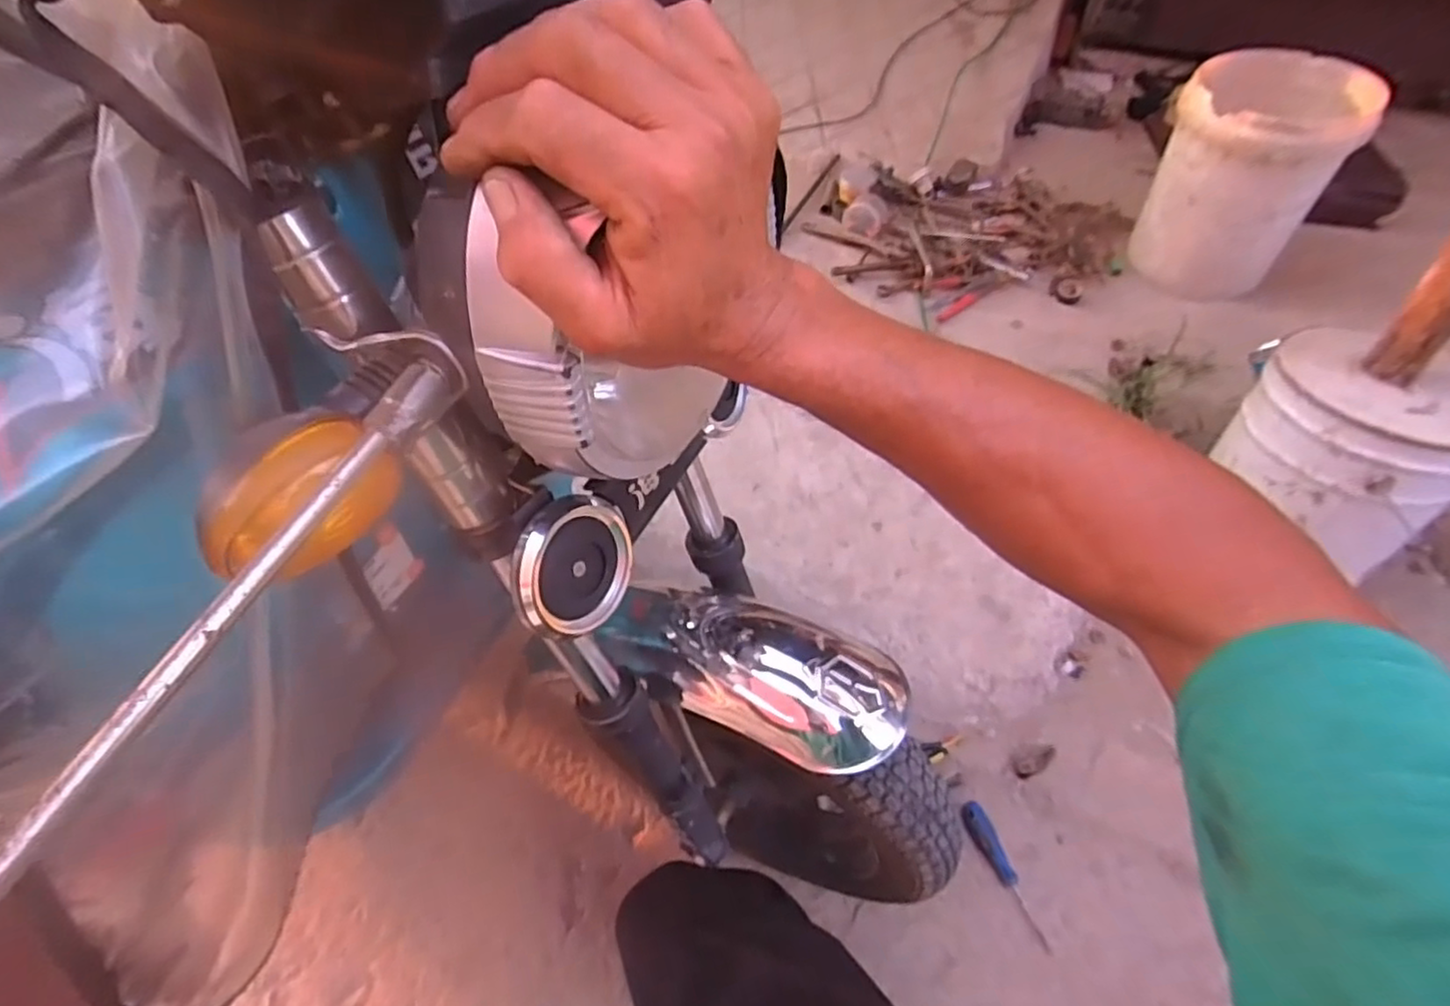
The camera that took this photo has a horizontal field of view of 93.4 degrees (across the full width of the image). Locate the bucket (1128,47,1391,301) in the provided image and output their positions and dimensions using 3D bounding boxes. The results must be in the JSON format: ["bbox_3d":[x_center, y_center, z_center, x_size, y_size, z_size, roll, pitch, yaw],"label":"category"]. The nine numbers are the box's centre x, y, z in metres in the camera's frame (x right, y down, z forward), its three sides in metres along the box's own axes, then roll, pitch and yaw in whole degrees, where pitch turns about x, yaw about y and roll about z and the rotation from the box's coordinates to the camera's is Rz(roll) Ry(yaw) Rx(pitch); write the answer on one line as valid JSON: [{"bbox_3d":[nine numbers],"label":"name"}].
[{"bbox_3d":[1.034,-0.663,1.383,0.309,0.349,0.350,31,54,22],"label":"bucket"}]

